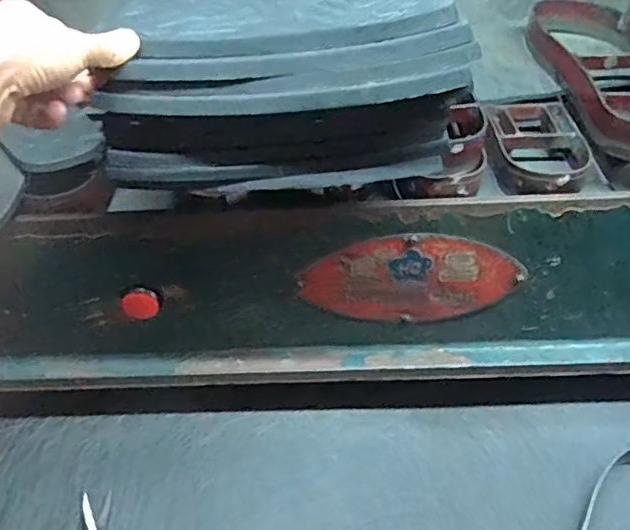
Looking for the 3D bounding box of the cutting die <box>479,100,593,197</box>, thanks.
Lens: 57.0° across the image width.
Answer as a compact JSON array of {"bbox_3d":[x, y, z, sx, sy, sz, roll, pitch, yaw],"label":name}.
[{"bbox_3d":[0.232,-0.125,0.614,0.102,0.031,0.167,3,44,6],"label":"cutting die"}]

